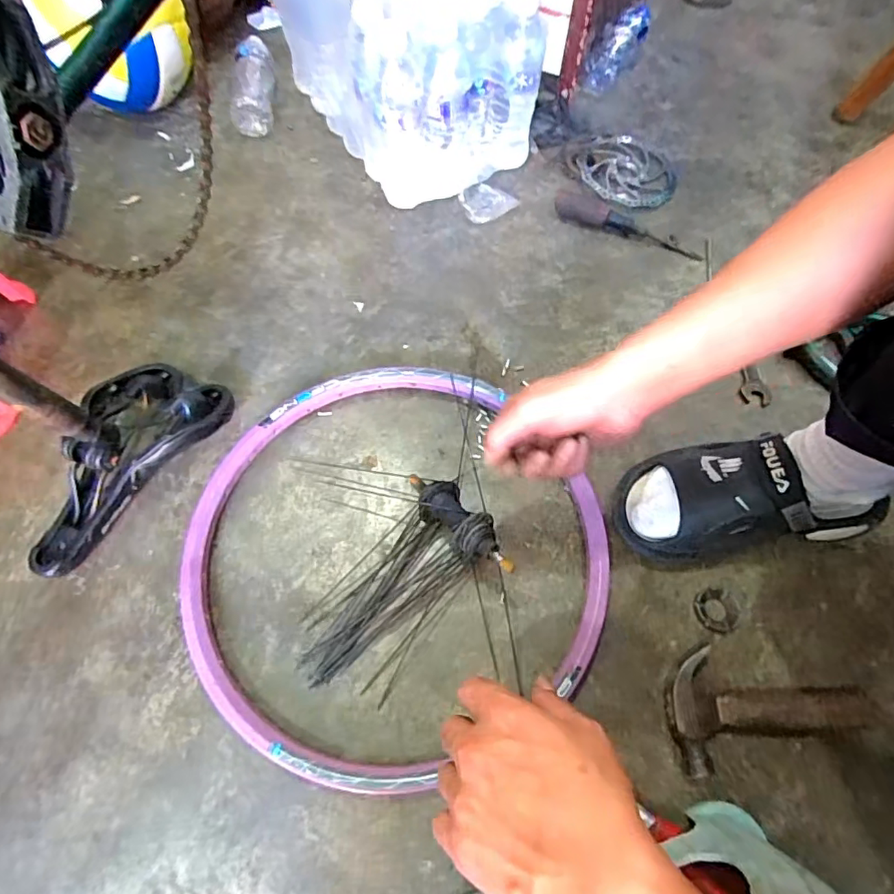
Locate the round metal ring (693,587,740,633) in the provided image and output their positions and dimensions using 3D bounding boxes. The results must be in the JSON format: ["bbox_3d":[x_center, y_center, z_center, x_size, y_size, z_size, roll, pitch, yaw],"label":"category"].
[{"bbox_3d":[0.261,0.158,0.516,0.042,0.007,0.040,1,64,-1],"label":"round metal ring"}]

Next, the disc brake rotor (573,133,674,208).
[{"bbox_3d":[0.271,-0.418,0.806,0.149,0.011,0.153,3,66,-8],"label":"disc brake rotor"}]

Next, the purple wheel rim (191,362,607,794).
[{"bbox_3d":[-0.056,0.097,0.540,0.411,0.030,0.398,1,64,-1],"label":"purple wheel rim"}]

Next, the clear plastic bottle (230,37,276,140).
[{"bbox_3d":[-0.307,-0.577,0.840,0.072,0.054,0.193,-10,65,-6],"label":"clear plastic bottle"}]

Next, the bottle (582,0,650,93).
[{"bbox_3d":[0.286,-0.679,0.913,0.066,0.054,0.223,25,66,10],"label":"bottle"}]

